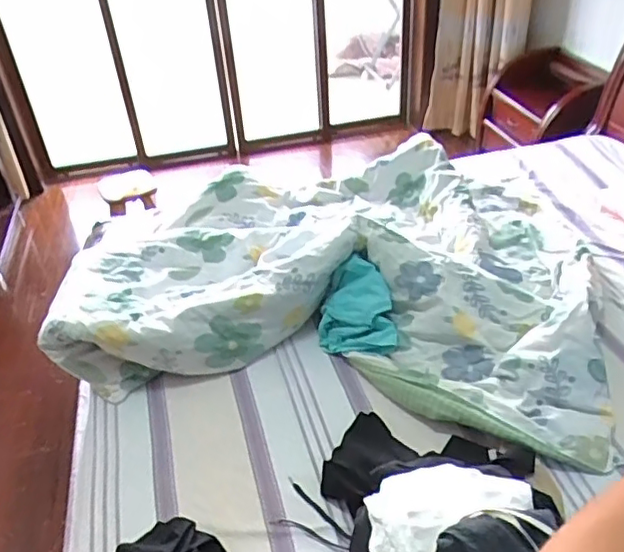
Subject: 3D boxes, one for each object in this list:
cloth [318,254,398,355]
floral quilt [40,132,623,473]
[{"bbox_3d":[0.108,0.092,1.517,0.182,0.168,0.219,-5,37,0],"label":"cloth"},{"bbox_3d":[0.091,-0.088,1.719,1.327,0.228,1.112,5,38,13],"label":"floral quilt"}]

